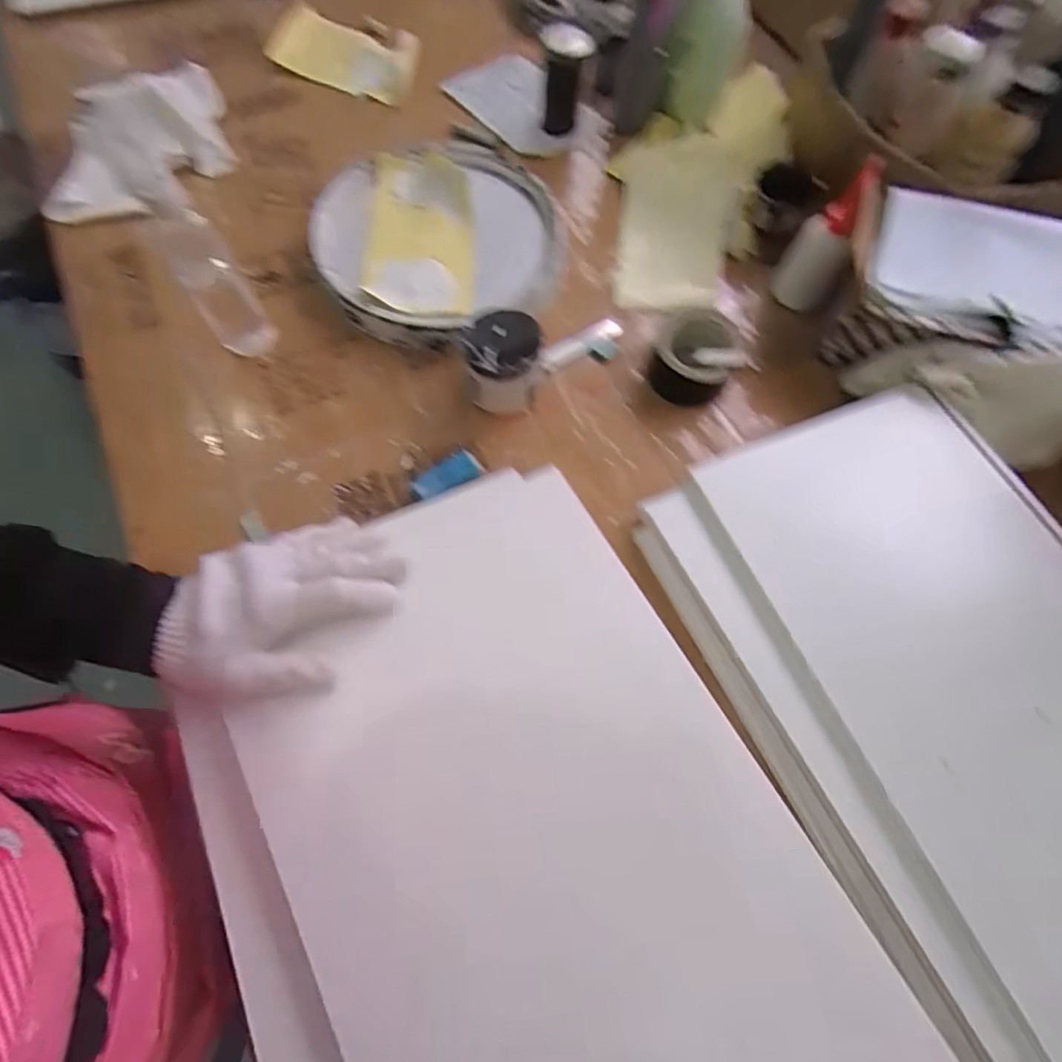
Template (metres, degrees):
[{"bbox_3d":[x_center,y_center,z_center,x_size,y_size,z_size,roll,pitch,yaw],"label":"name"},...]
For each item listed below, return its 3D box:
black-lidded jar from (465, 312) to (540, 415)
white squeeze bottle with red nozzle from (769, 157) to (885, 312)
[{"bbox_3d":[-0.030,-0.177,0.591,0.070,0.082,0.071,1,68,-2],"label":"black-lidded jar"},{"bbox_3d":[0.323,-0.316,0.613,0.048,0.153,0.049,8,67,1],"label":"white squeeze bottle with red nozzle"}]

